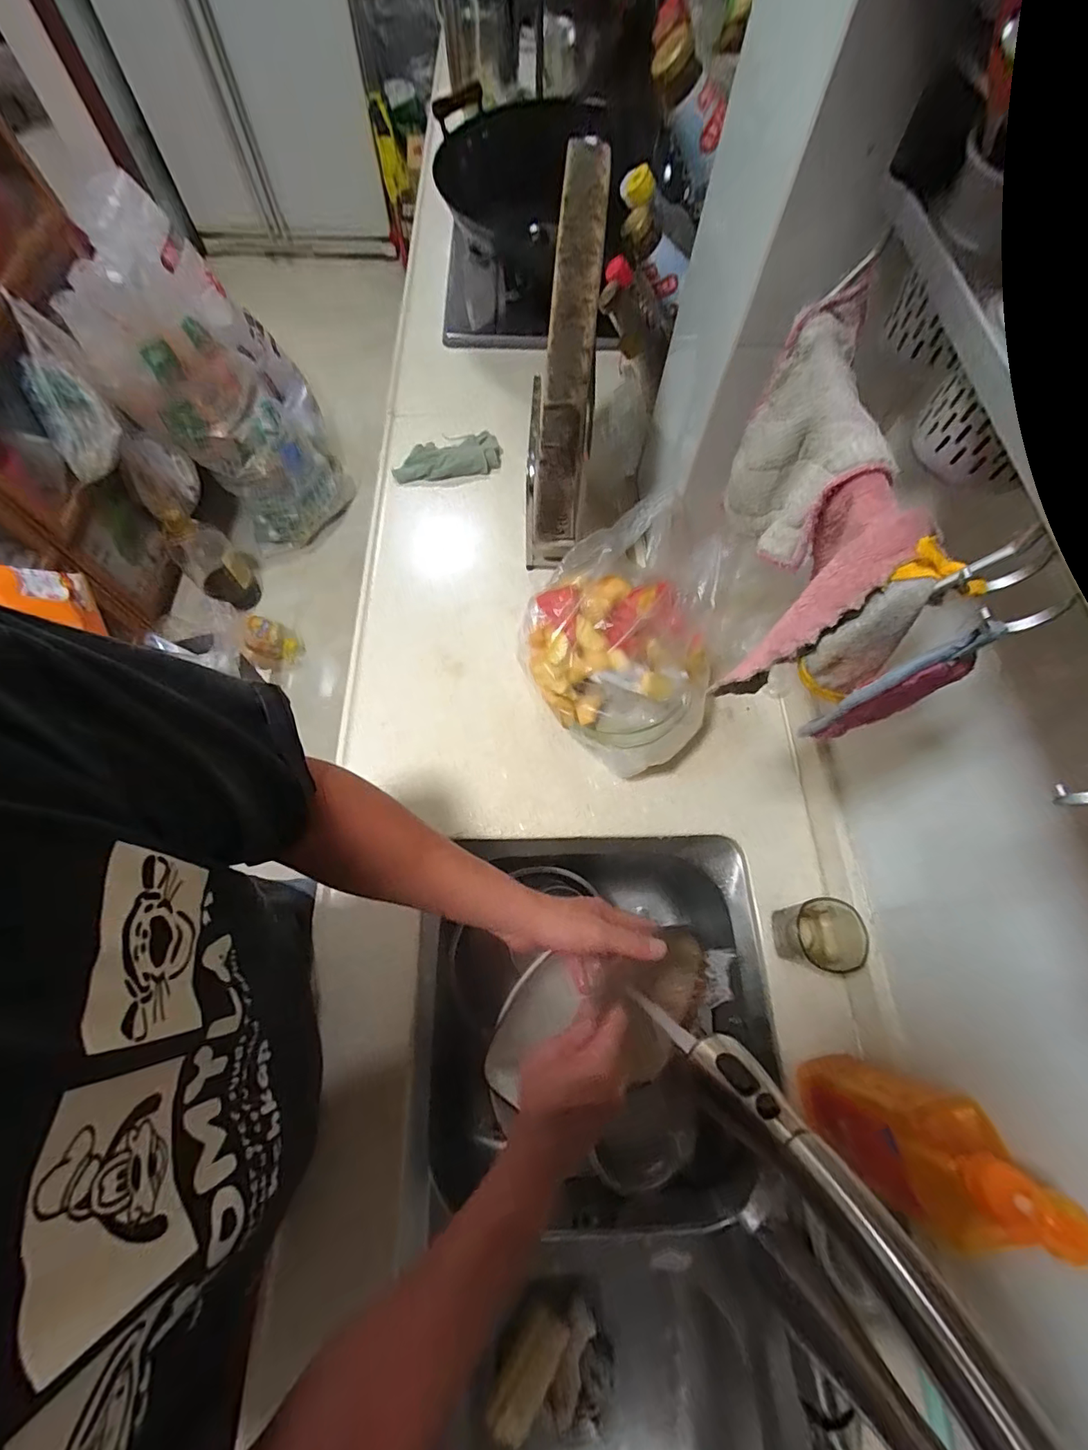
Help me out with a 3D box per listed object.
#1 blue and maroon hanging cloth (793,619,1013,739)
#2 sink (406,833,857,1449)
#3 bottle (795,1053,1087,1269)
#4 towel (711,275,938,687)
[{"bbox_3d":[0.222,-0.020,0.321,0.077,0.132,0.013,-15,68,-9],"label":"blue and maroon hanging cloth"},{"bbox_3d":[0.061,0.518,0.559,0.399,0.279,0.761,0,66,-2],"label":"sink"},{"bbox_3d":[0.289,0.340,0.412,0.062,0.253,0.096,19,67,6],"label":"bottle"},{"bbox_3d":[0.193,-0.165,0.385,0.065,0.147,0.263,11,66,2],"label":"towel"}]

